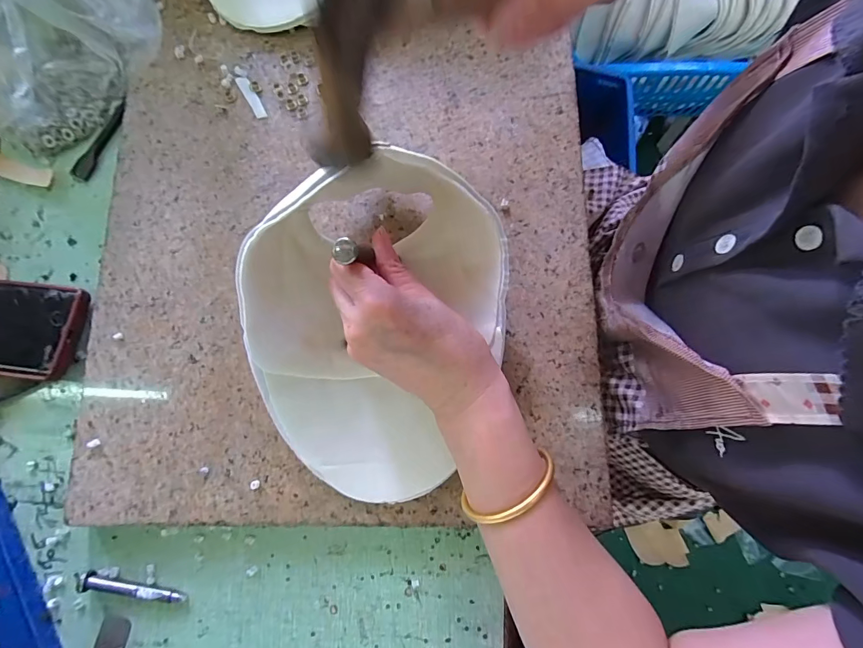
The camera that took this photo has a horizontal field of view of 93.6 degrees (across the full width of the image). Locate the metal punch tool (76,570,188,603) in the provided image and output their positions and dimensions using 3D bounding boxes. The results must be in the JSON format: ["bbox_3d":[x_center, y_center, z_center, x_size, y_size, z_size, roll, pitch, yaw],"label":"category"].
[{"bbox_3d":[-0.222,0.195,0.299,0.081,0.007,0.012,7,78,3],"label":"metal punch tool"}]

